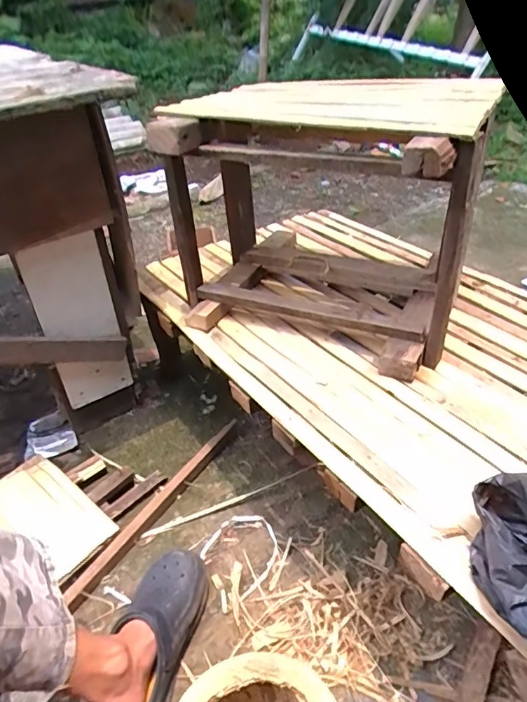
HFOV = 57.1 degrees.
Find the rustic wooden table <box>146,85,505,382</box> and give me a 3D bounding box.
[{"bbox_3d":[0.111,-0.252,0.903,0.530,0.384,0.379,13,41,23],"label":"rustic wooden table"}]

